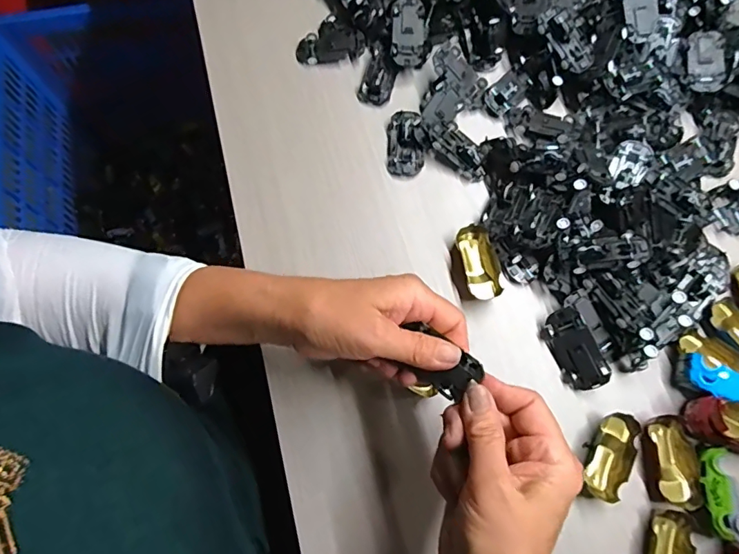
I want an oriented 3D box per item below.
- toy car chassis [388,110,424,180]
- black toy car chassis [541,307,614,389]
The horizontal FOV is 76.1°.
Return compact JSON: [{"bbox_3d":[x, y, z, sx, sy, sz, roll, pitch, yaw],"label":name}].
[{"bbox_3d":[0.033,-0.125,0.434,0.031,0.019,0.065,1,73,-2],"label":"toy car chassis"},{"bbox_3d":[0.167,0.059,0.385,0.036,0.015,0.064,-35,74,25],"label":"black toy car chassis"}]

